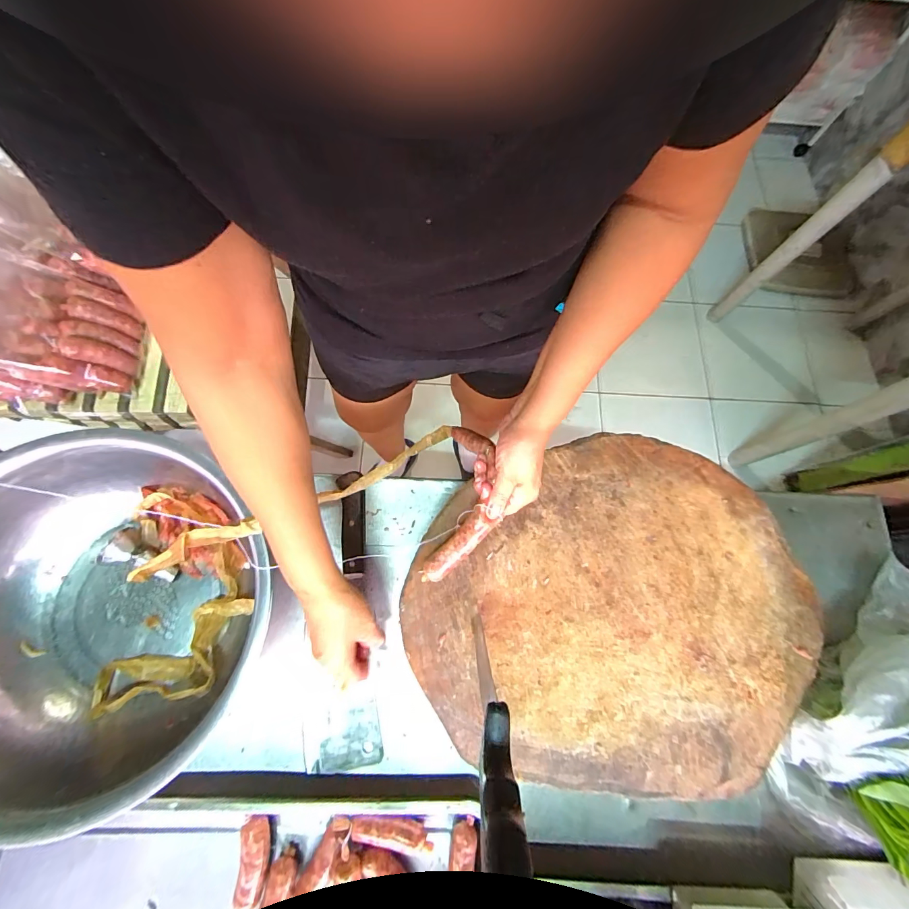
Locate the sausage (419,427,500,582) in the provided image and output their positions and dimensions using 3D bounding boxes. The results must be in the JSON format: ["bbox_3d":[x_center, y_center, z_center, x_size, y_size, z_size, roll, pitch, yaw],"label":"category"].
[{"bbox_3d":[0.016,0.044,0.473,0.073,0.067,0.203,9,63,0],"label":"sausage"}]

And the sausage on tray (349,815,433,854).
[{"bbox_3d":[-0.071,0.430,0.451,0.093,0.023,0.030,11,73,1],"label":"sausage on tray"}]

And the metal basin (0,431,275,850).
[{"bbox_3d":[-0.397,0.176,0.459,0.360,0.139,0.360,1,73,-2],"label":"metal basin"}]

